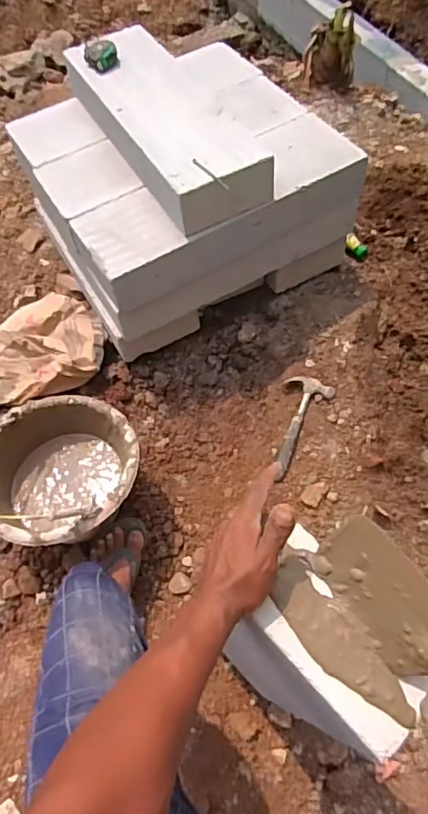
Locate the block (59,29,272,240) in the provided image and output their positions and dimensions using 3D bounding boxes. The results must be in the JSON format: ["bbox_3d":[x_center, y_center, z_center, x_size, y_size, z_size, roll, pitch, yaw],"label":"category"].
[{"bbox_3d":[-0.112,-0.605,1.168,0.203,0.121,0.601,-26,63,-11],"label":"block"}]

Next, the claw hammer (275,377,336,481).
[{"bbox_3d":[0.185,0.043,1.264,0.108,0.025,0.240,20,72,14],"label":"claw hammer"}]

